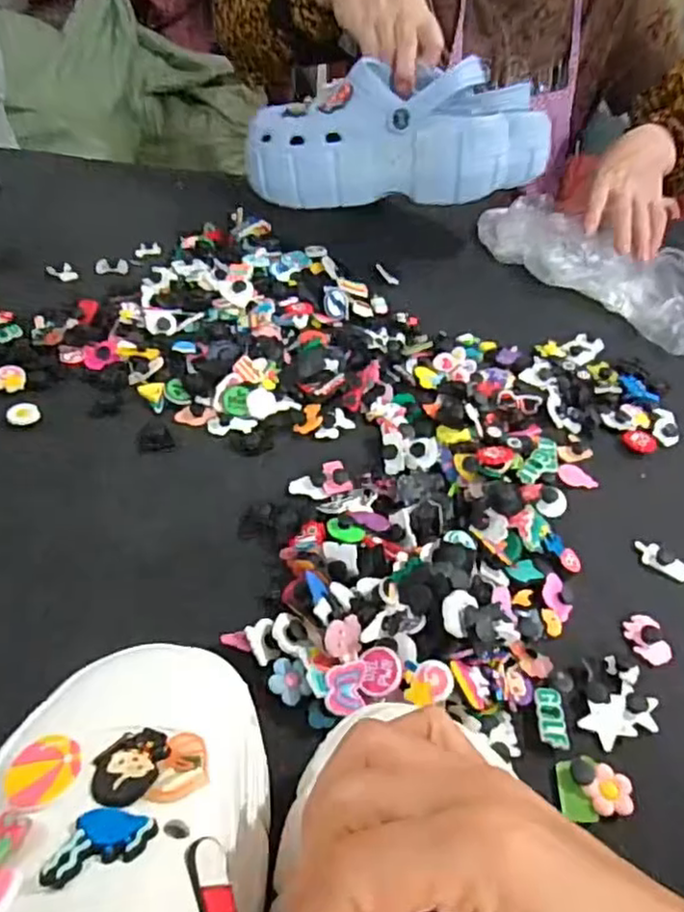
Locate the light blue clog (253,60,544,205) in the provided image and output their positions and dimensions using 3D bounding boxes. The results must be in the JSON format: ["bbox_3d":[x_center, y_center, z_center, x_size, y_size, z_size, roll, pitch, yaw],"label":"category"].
[{"bbox_3d":[0.059,-0.289,0.601,0.284,0.110,0.108,4,45,-5],"label":"light blue clog"}]

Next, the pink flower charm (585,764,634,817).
[{"bbox_3d":[0.130,0.162,0.321,0.020,0.007,0.022,26,47,17],"label":"pink flower charm"}]

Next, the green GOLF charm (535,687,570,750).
[{"bbox_3d":[0.109,0.135,0.345,0.015,0.005,0.032,7,44,-3],"label":"green GOLF charm"}]

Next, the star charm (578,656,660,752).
[{"bbox_3d":[0.150,0.134,0.355,0.036,0.006,0.050,35,50,24],"label":"star charm"}]

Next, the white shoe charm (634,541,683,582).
[{"bbox_3d":[0.210,0.068,0.435,0.037,0.008,0.015,32,49,22],"label":"white shoe charm"}]

